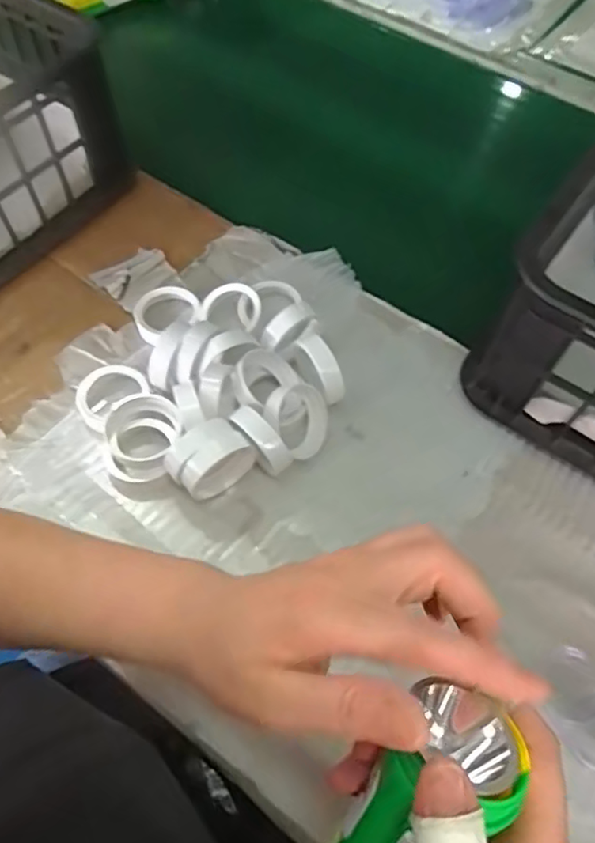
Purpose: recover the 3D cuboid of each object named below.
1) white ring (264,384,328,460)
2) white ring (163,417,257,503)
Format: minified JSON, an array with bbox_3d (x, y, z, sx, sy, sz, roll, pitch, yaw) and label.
[{"bbox_3d":[-0.001,-0.003,0.412,0.046,0.053,0.024,-42,37,-22],"label":"white ring"},{"bbox_3d":[-0.057,0.026,0.398,0.059,0.052,0.030,-22,63,-14],"label":"white ring"}]

